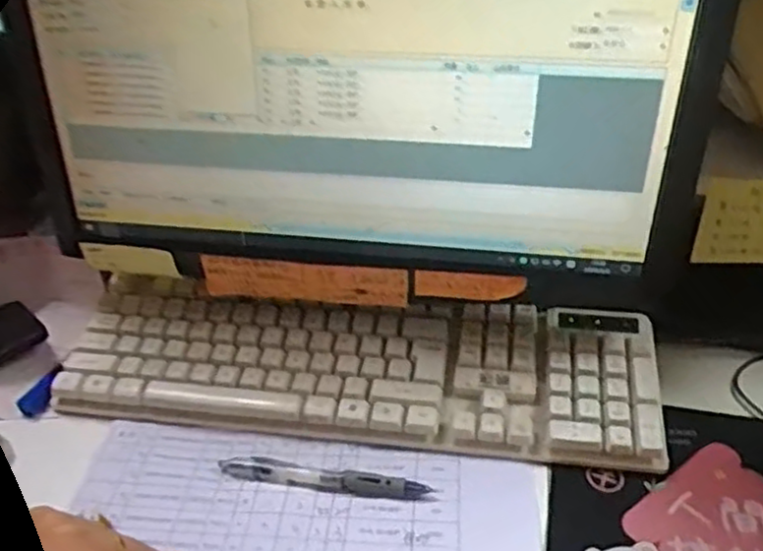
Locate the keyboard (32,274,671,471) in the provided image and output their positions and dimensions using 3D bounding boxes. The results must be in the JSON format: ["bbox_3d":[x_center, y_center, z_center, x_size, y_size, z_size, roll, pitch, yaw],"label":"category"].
[{"bbox_3d":[-0.022,0.065,0.524,0.423,0.038,0.114,4,36,8],"label":"keyboard"}]

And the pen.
[{"bbox_3d":[-0.038,0.131,0.464,0.136,0.008,0.017,6,36,10],"label":"pen"}]

